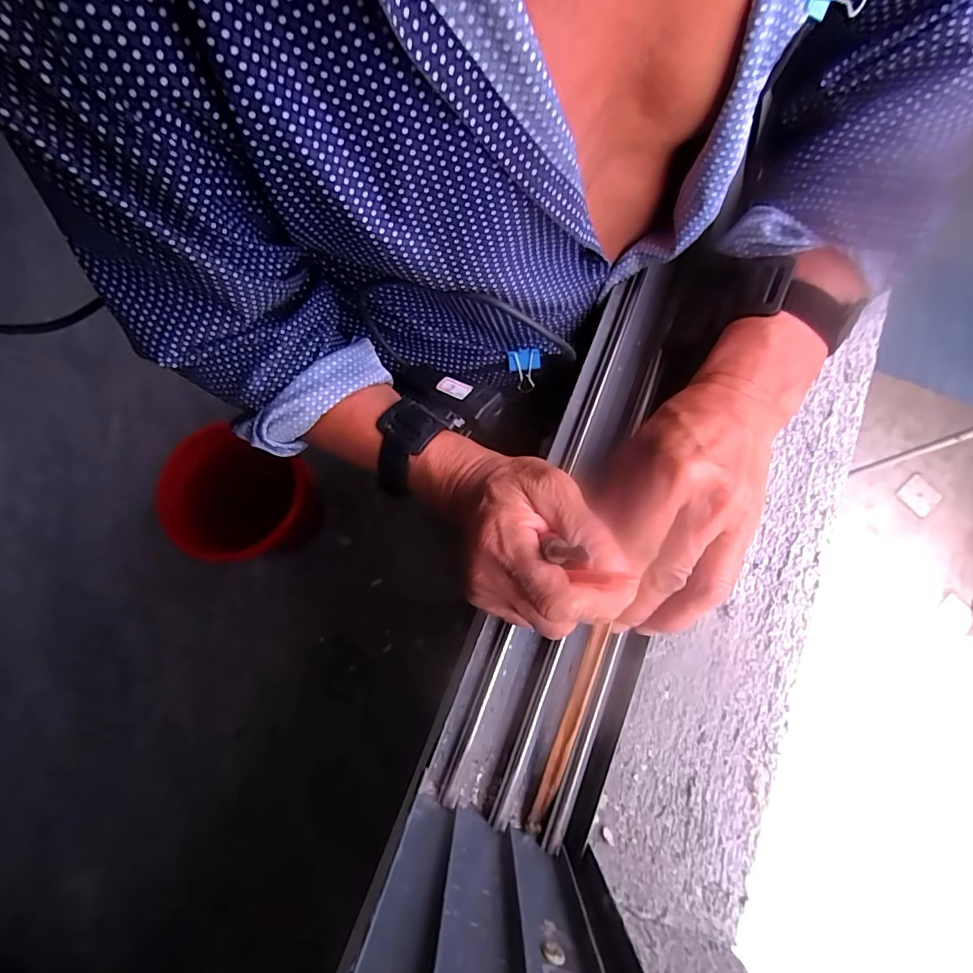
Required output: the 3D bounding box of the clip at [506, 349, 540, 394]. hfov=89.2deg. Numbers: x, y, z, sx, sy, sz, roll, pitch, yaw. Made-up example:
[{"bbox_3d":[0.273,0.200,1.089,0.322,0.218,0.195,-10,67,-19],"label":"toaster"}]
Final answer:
[{"bbox_3d":[0.031,-0.095,0.397,0.025,0.016,0.033,0,113,14],"label":"clip"}]

